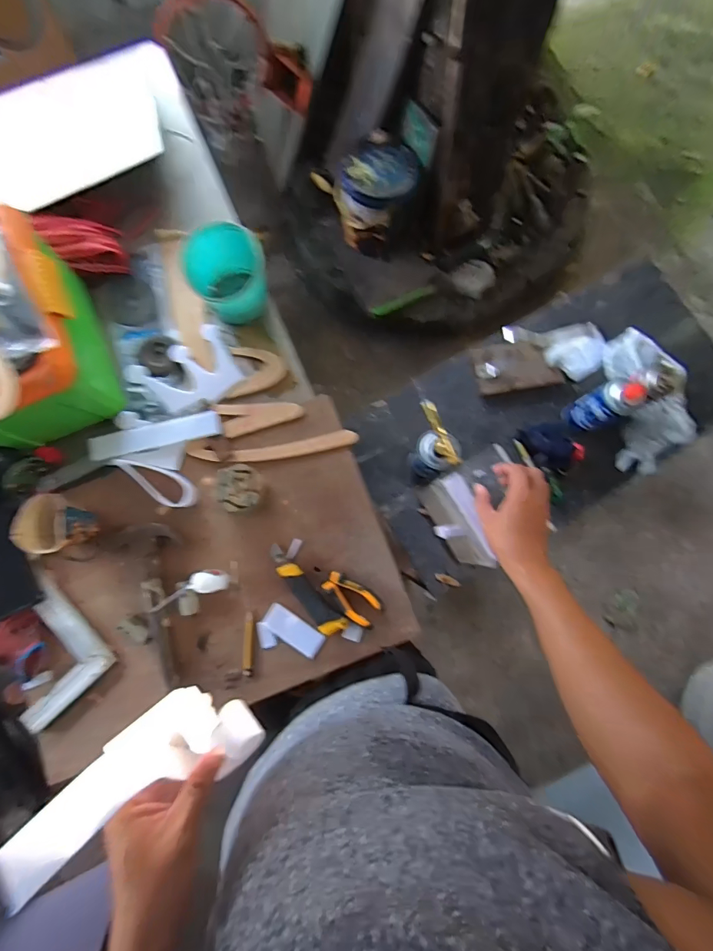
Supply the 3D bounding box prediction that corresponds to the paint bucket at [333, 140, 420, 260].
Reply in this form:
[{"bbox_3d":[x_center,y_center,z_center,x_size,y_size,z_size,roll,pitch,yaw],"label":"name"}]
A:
[{"bbox_3d":[0.051,-0.842,1.356,0.226,0.280,0.229,0,83,0],"label":"paint bucket"}]

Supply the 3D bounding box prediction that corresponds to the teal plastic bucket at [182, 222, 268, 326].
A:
[{"bbox_3d":[-0.207,-0.331,0.724,0.121,0.084,0.128,0,83,0],"label":"teal plastic bucket"}]

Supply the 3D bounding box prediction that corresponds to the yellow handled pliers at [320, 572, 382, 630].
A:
[{"bbox_3d":[-0.007,0.191,0.684,0.096,0.011,0.052,41,85,5],"label":"yellow handled pliers"}]

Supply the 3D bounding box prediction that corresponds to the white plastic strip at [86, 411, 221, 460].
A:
[{"bbox_3d":[-0.328,-0.065,0.718,0.210,0.009,0.041,-14,83,-2],"label":"white plastic strip"}]

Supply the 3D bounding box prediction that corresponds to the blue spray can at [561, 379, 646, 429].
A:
[{"bbox_3d":[0.473,-0.131,0.842,0.060,0.175,0.067,-29,84,-3],"label":"blue spray can"}]

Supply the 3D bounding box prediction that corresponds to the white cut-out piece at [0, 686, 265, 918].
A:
[{"bbox_3d":[-0.159,0.229,0.354,0.045,0.201,0.091,-15,82,32],"label":"white cut-out piece"}]

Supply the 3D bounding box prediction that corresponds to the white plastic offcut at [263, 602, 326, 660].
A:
[{"bbox_3d":[-0.098,0.242,0.683,0.097,0.004,0.042,34,84,4],"label":"white plastic offcut"}]

